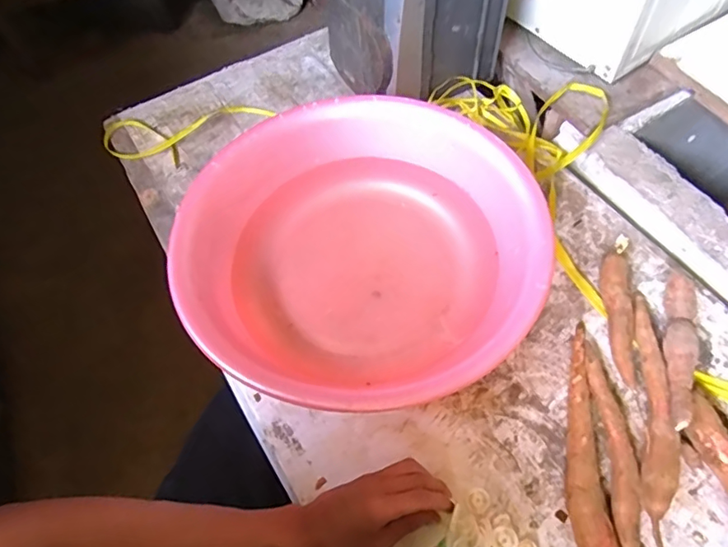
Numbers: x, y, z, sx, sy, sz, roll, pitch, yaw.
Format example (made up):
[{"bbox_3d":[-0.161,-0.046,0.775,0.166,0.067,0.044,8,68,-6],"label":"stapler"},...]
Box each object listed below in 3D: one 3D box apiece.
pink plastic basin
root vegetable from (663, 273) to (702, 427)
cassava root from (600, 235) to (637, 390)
[{"bbox_3d":[0.019,-0.053,0.651,0.405,0.121,0.438,-1,57,2],"label":"pink plastic basin"},{"bbox_3d":[0.354,0.088,0.576,0.031,0.046,0.192,14,59,12],"label":"root vegetable"},{"bbox_3d":[0.303,0.041,0.616,0.029,0.030,0.185,6,57,7],"label":"cassava root"}]

